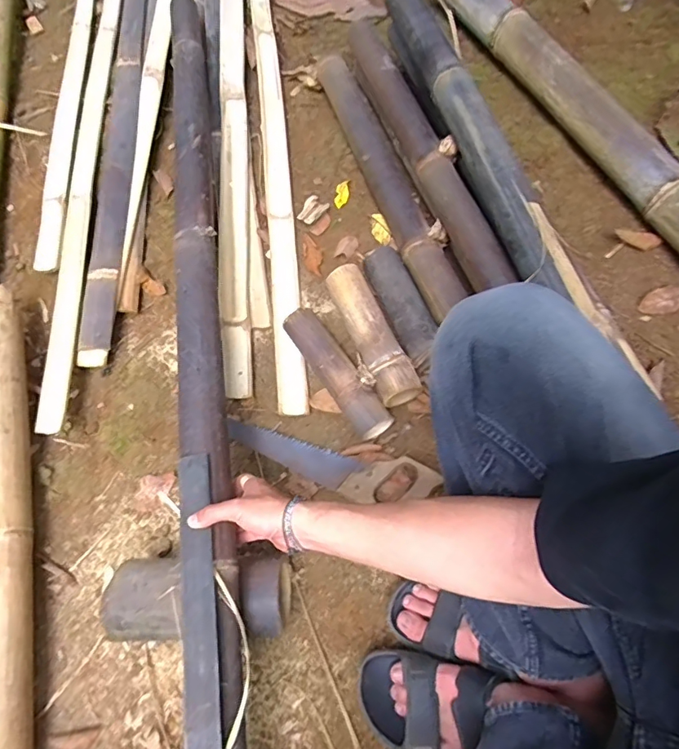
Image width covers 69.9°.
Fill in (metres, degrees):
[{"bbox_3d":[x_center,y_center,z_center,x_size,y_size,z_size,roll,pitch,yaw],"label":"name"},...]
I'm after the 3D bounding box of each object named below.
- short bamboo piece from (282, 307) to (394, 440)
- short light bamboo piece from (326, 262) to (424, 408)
[{"bbox_3d":[-0.006,-0.005,0.787,0.061,0.054,0.236,-33,70,-11],"label":"short bamboo piece"},{"bbox_3d":[0.048,-0.066,0.812,0.072,0.067,0.255,-22,68,-7],"label":"short light bamboo piece"}]

